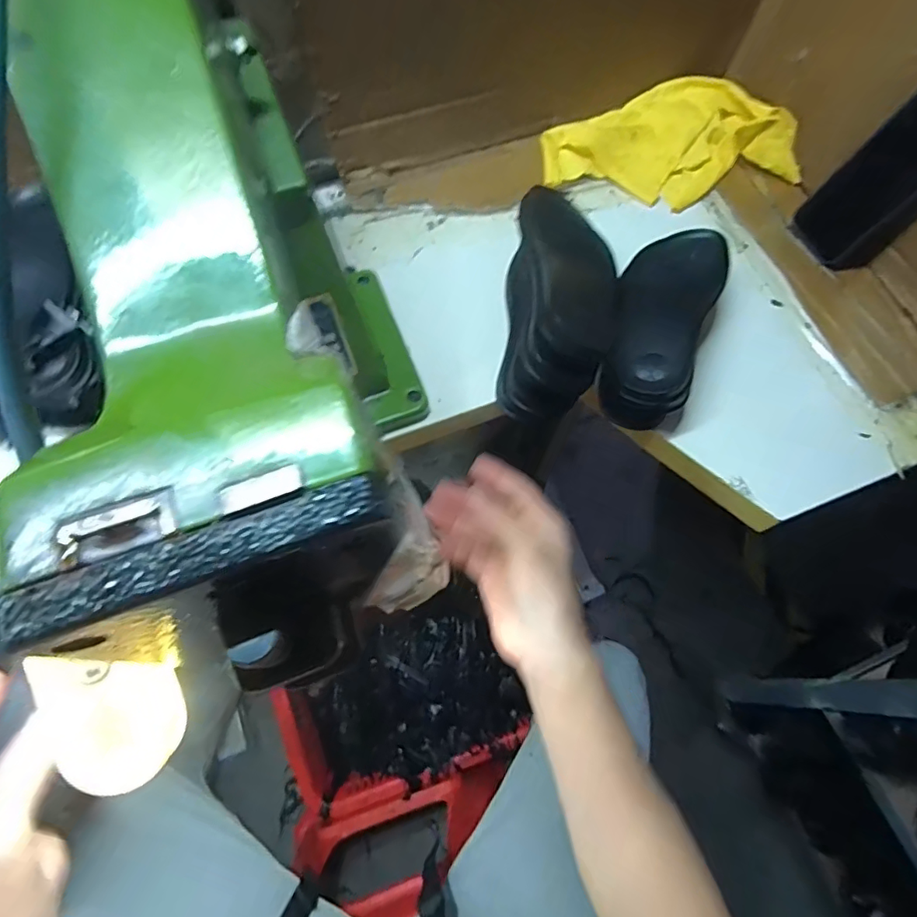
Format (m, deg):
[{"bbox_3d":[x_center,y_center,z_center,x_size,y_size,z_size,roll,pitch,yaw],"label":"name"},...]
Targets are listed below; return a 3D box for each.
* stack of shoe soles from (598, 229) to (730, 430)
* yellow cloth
[{"bbox_3d":[0.195,-0.133,0.516,0.087,0.072,0.217,21,68,8],"label":"stack of shoe soles"},{"bbox_3d":[0.247,-0.392,0.648,0.294,0.043,0.169,-14,68,-7],"label":"yellow cloth"}]

